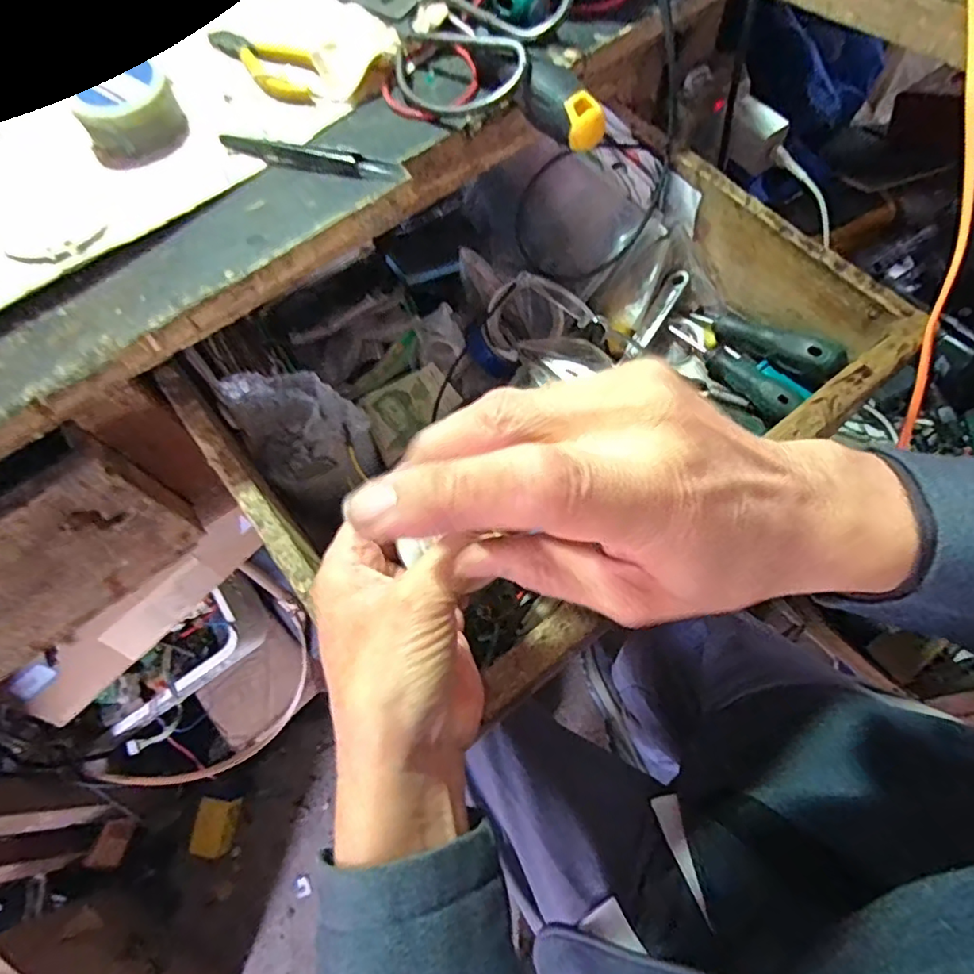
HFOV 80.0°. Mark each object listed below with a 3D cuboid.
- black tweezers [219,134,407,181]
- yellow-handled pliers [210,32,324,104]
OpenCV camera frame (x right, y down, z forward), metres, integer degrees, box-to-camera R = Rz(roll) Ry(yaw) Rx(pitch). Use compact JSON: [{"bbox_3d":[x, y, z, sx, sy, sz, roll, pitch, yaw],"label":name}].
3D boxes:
[{"bbox_3d":[-0.095,-0.179,0.316,0.102,0.009,0.016,12,68,7],"label":"black tweezers"},{"bbox_3d":[-0.137,-0.263,0.356,0.096,0.010,0.034,36,73,16],"label":"yellow-handled pliers"}]

